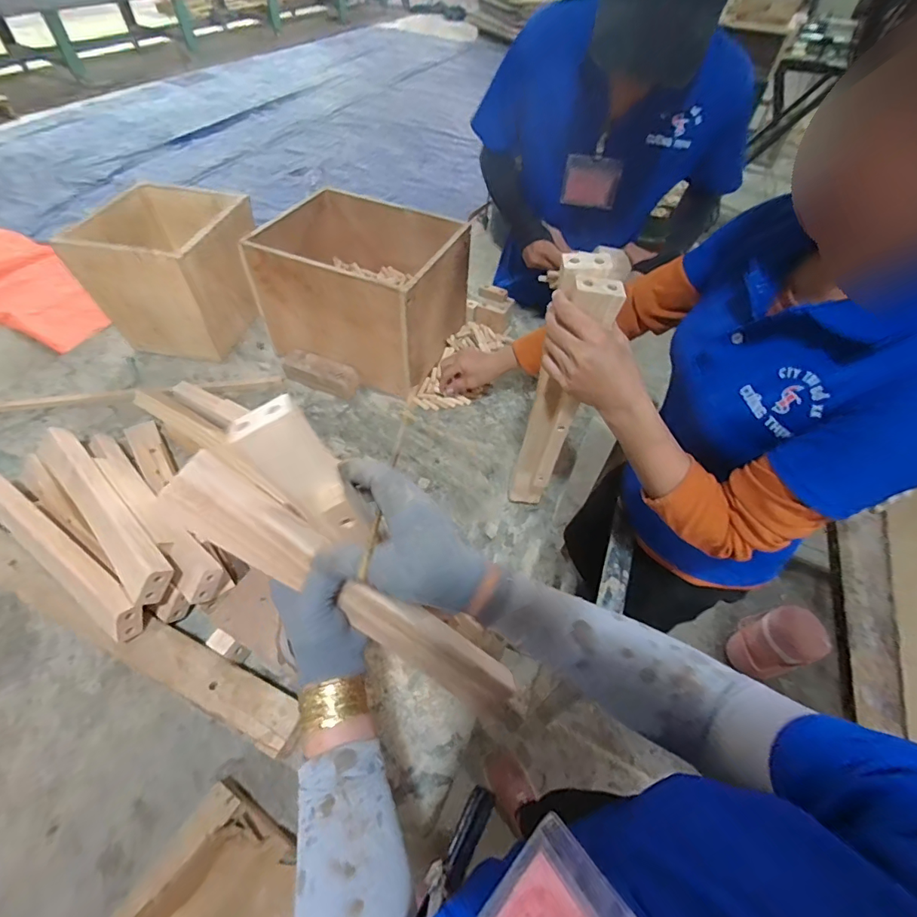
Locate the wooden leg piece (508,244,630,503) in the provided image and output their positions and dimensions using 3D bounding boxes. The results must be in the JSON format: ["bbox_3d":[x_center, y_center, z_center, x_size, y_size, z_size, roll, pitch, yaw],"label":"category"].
[{"bbox_3d":[0.114,-0.055,0.576,0.061,0.410,0.055,21,54,12],"label":"wooden leg piece"}]

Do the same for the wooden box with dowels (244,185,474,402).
[{"bbox_3d":[-0.188,-0.327,0.881,0.356,0.236,0.283,17,54,9],"label":"wooden box with dowels"}]

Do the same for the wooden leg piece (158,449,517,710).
[{"bbox_3d":[-0.072,0.125,0.392,0.366,0.037,0.049,46,48,-25],"label":"wooden leg piece"}]

